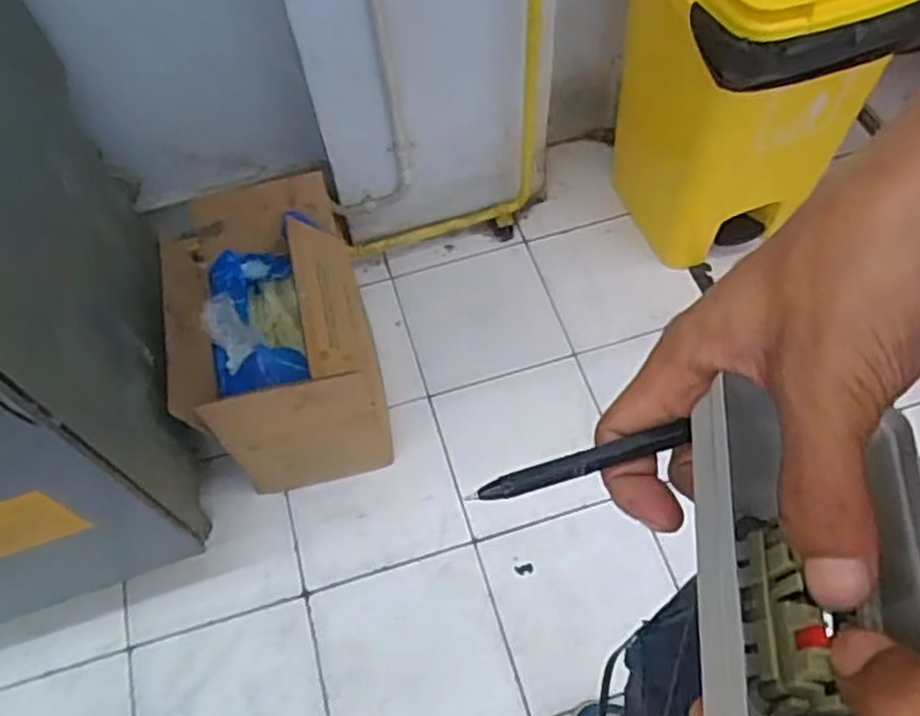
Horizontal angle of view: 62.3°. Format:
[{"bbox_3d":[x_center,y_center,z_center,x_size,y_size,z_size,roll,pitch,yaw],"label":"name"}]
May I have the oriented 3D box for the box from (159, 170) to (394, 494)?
[{"bbox_3d":[-0.332,-0.077,1.356,0.298,0.301,0.516,-17,60,-6],"label":"box"}]

